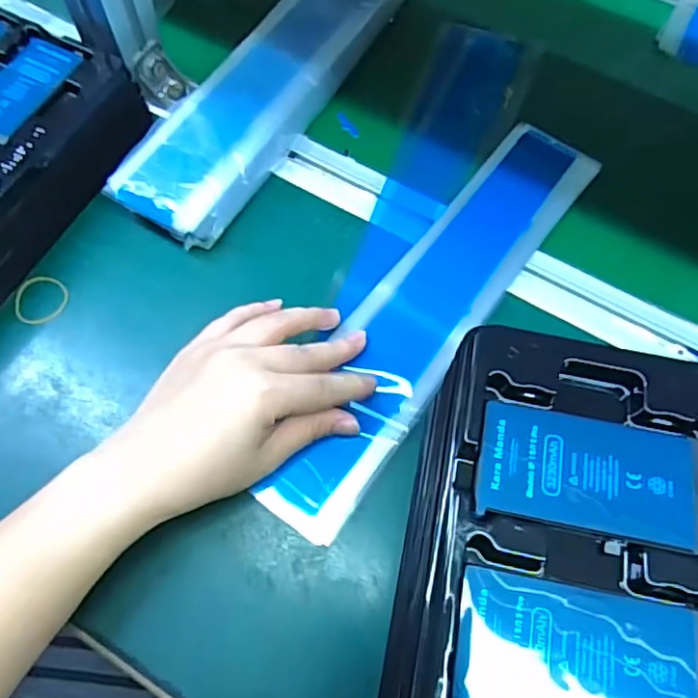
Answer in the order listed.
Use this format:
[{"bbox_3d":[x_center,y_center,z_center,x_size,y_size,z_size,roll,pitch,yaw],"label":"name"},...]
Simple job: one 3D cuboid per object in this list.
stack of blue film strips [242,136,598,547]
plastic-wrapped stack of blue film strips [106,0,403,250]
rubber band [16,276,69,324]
[{"bbox_3d":[0.060,-0.030,0.381,0.068,0.007,0.326,31,70,12],"label":"stack of blue film strips"},{"bbox_3d":[-0.042,-0.214,0.448,0.072,0.033,0.335,28,69,11],"label":"plastic-wrapped stack of blue film strips"},{"bbox_3d":[-0.198,-0.032,0.382,0.033,0.004,0.034,0,67,-1],"label":"rubber band"}]

